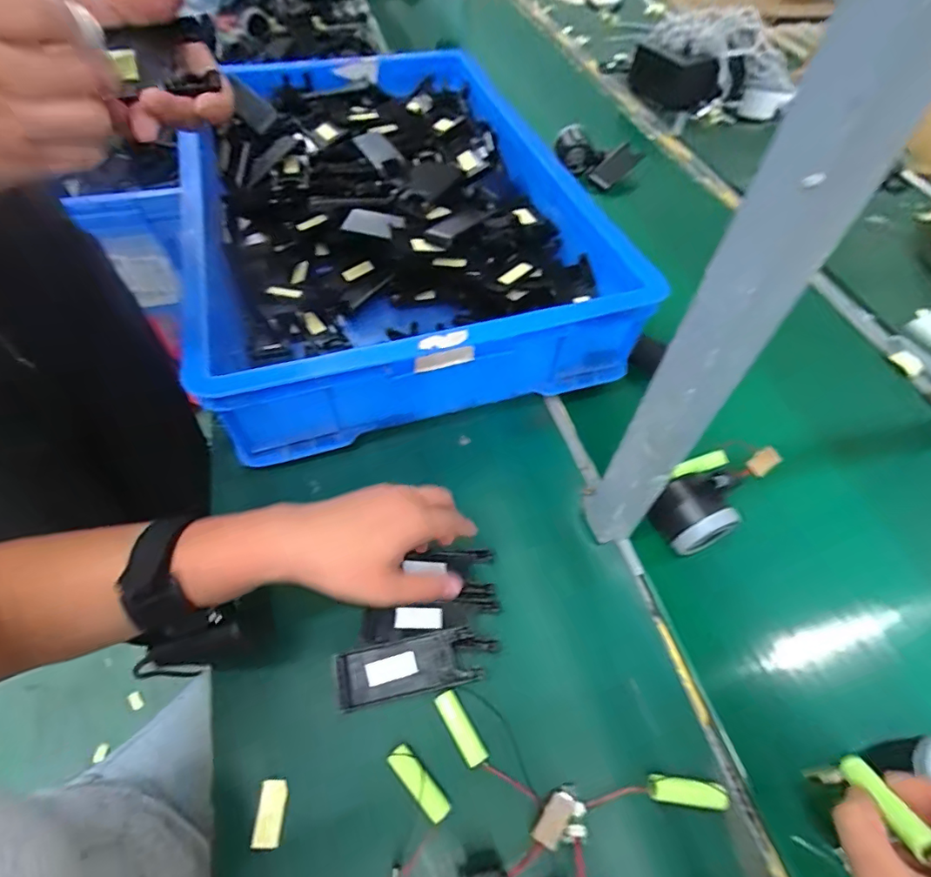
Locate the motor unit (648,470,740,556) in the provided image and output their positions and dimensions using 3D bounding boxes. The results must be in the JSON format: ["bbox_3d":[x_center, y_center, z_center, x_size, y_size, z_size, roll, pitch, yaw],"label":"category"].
[{"bbox_3d":[0.195,0.061,0.428,0.047,0.067,0.052,-16,58,-13],"label":"motor unit"}]

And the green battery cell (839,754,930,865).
[{"bbox_3d":[0.213,0.185,0.256,0.014,0.013,0.050,-2,14,-4],"label":"green battery cell"}]

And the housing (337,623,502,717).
[{"bbox_3d":[-0.035,0.167,0.371,0.115,0.012,0.037,-9,56,-9],"label":"housing"}]

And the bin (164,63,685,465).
[{"bbox_3d":[-0.103,-0.277,0.609,0.409,0.113,0.602,-14,57,-12],"label":"bin"}]

